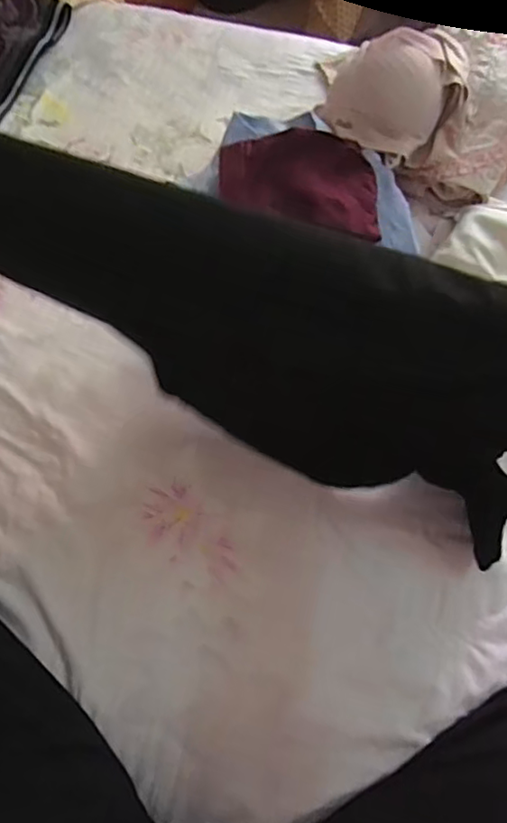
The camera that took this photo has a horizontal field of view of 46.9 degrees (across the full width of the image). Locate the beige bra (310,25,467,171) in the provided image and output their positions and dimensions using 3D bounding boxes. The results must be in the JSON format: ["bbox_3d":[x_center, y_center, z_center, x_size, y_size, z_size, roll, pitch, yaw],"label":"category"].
[{"bbox_3d":[0.166,-0.390,0.706,0.176,0.094,0.148,13,66,4],"label":"beige bra"}]

